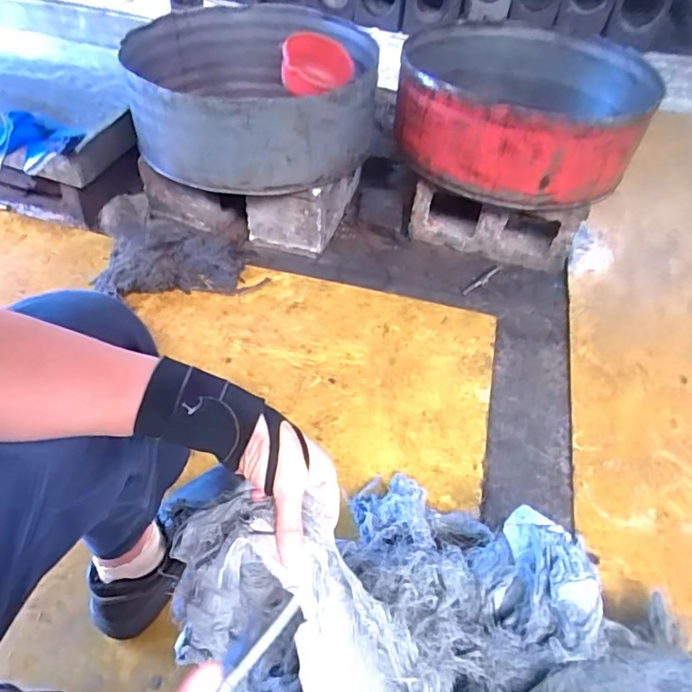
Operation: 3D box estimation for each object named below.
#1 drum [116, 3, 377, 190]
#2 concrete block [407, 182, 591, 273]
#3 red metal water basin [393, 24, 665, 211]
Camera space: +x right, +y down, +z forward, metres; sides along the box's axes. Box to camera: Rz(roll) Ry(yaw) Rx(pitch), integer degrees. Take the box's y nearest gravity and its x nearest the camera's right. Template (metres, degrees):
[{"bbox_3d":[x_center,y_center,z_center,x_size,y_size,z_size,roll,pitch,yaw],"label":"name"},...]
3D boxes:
[{"bbox_3d":[-0.227,-0.578,1.159,0.551,0.190,0.566,2,51,-3],"label":"drum"},{"bbox_3d":[0.350,-0.317,1.230,0.369,0.151,0.163,14,50,8],"label":"concrete block"},{"bbox_3d":[0.375,-0.525,1.136,0.496,0.182,0.497,2,51,-3],"label":"red metal water basin"}]

